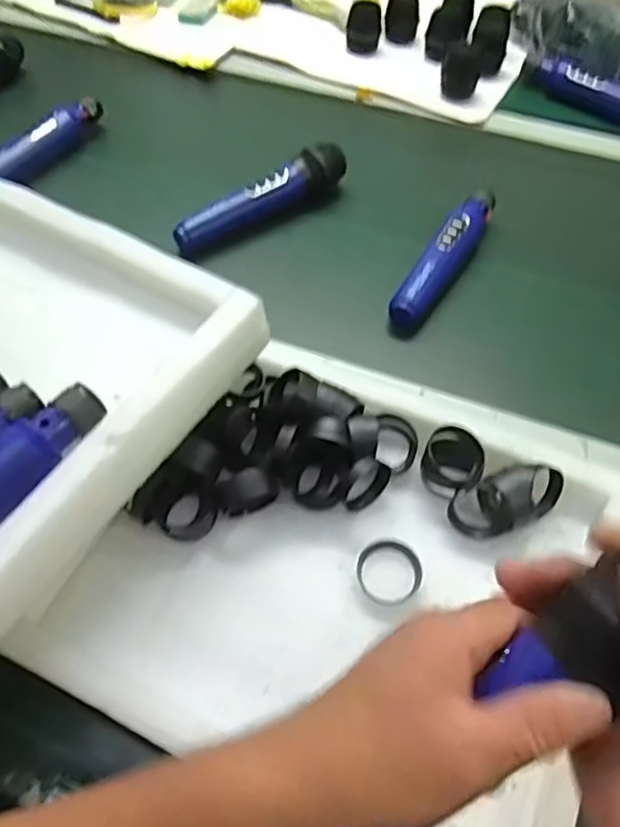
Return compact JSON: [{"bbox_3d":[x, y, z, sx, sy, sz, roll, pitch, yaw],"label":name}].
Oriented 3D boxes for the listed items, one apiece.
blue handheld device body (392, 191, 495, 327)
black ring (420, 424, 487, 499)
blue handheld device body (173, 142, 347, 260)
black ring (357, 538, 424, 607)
[{"bbox_3d":[0.135,-0.158,0.655,0.033,0.033,0.190,28,60,17],"label":"blue handheld device body"},{"bbox_3d":[0.108,0.036,0.500,0.043,0.030,0.046,0,56,0],"label":"black ring"},{"bbox_3d":[-0.048,-0.224,0.689,0.209,0.038,0.035,-33,62,-21],"label":"blue handheld device body"},{"bbox_3d":[0.056,0.110,0.463,0.045,0.008,0.046,0,56,0],"label":"black ring"}]

